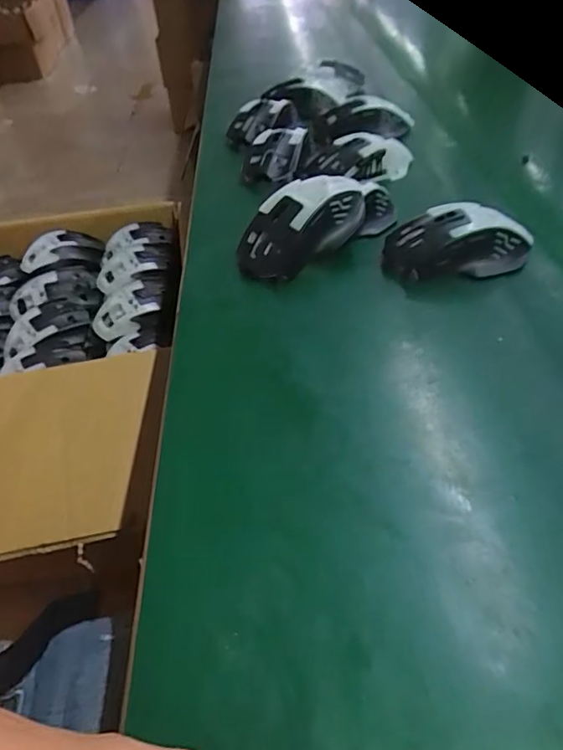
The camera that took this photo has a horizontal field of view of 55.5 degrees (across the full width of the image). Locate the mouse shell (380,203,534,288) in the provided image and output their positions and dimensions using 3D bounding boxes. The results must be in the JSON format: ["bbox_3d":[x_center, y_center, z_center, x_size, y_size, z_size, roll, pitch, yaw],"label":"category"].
[{"bbox_3d":[0.138,-0.104,0.417,0.113,0.040,0.059,-1,44,7],"label":"mouse shell"}]

